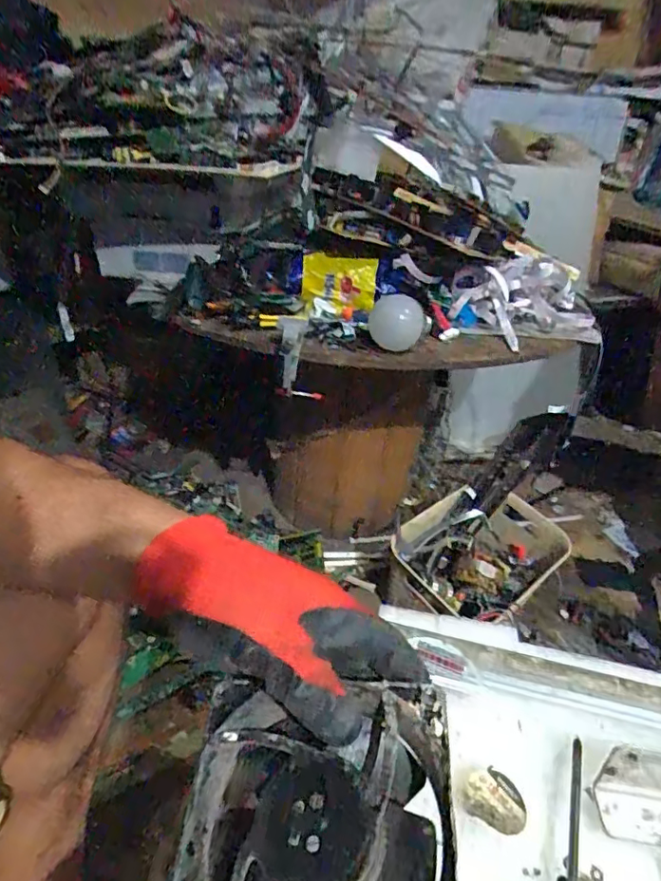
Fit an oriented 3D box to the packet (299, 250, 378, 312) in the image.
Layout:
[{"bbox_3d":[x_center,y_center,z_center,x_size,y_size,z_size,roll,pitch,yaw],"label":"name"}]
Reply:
[{"bbox_3d":[0.011,-0.214,0.715,0.099,0.063,0.018,9,11,3],"label":"packet"}]

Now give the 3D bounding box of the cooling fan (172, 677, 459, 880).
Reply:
[{"bbox_3d":[-0.004,0.176,0.239,0.117,0.031,0.116,-3,45,11],"label":"cooling fan"}]

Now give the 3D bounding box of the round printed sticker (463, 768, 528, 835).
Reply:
[{"bbox_3d":[0.119,0.258,0.382,0.042,0.004,0.038,18,32,23],"label":"round printed sticker"}]

